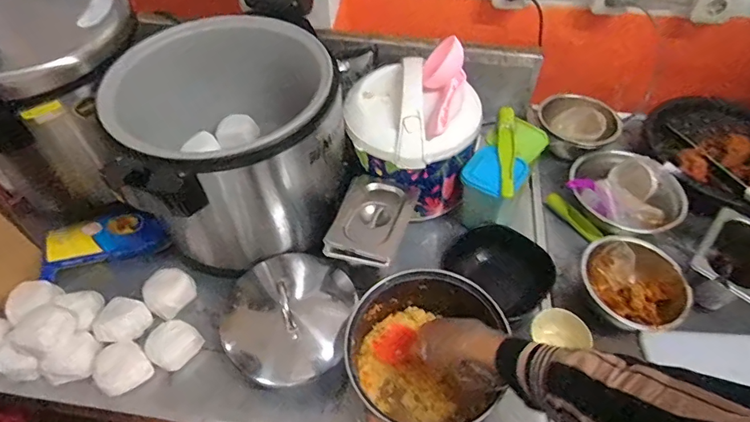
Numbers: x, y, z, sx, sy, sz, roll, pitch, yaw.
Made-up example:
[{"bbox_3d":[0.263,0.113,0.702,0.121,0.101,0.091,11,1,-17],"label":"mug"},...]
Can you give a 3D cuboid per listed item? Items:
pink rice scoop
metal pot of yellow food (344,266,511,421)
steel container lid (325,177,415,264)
[{"bbox_3d":[0.117,-0.211,0.800,0.072,0.058,0.176,9,80,6],"label":"pink rice scoop"},{"bbox_3d":[0.070,0.218,0.704,0.227,0.146,0.207,0,51,0],"label":"metal pot of yellow food"},{"bbox_3d":[-0.006,0.012,0.782,0.120,0.035,0.184,20,47,5],"label":"steel container lid"}]

